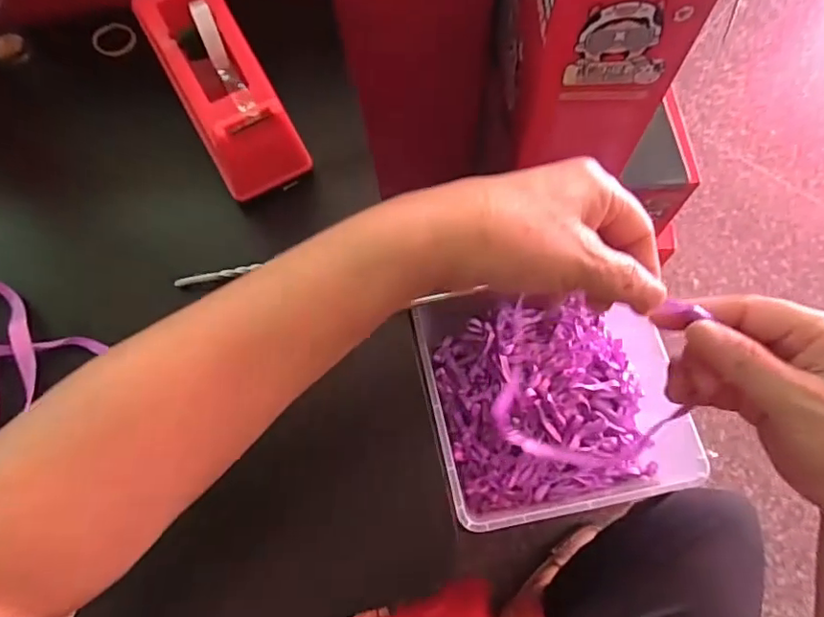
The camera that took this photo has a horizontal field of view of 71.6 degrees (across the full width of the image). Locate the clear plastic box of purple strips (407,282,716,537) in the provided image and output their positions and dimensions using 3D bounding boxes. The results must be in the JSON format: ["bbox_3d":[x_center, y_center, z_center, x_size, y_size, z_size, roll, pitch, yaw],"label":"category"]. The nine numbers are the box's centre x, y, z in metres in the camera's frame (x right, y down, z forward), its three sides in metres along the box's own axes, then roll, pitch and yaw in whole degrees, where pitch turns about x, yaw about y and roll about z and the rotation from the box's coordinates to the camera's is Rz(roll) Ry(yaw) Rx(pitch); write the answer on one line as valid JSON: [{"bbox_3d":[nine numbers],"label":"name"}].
[{"bbox_3d":[0.173,0.113,0.759,0.301,0.109,0.298,-11,68,-4],"label":"clear plastic box of purple strips"}]

